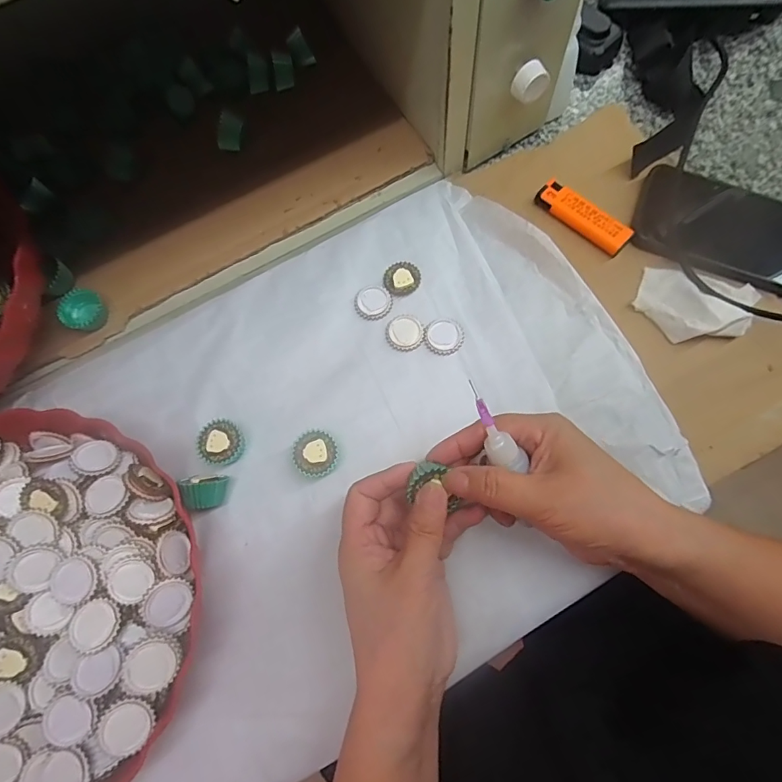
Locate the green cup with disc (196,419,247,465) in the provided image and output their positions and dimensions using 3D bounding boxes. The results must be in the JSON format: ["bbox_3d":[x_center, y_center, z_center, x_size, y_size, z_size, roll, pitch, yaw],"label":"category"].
[{"bbox_3d":[-0.123,0.037,0.328,0.029,0.017,0.030,-1,73,4],"label":"green cup with disc"}]

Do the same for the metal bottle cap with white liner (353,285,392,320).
[{"bbox_3d":[-0.014,-0.070,0.356,0.029,0.004,0.029,-1,73,4],"label":"metal bottle cap with white liner"}]

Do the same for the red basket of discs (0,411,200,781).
[{"bbox_3d":[-0.236,0.135,0.279,0.240,0.059,0.243,-4,72,3],"label":"red basket of discs"}]

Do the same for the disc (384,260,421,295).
[{"bbox_3d":[0.009,-0.091,0.360,0.029,0.005,0.030,-1,73,4],"label":"disc"}]

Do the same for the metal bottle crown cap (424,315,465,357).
[{"bbox_3d":[0.041,-0.042,0.345,0.028,0.004,0.031,28,76,12],"label":"metal bottle crown cap"}]

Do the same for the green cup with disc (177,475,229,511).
[{"bbox_3d":[-0.128,0.069,0.315,0.028,0.024,0.025,-7,72,2],"label":"green cup with disc"}]

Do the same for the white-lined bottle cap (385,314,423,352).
[{"bbox_3d":[0.010,-0.045,0.348,0.028,0.004,0.029,-1,73,4],"label":"white-lined bottle cap"}]

